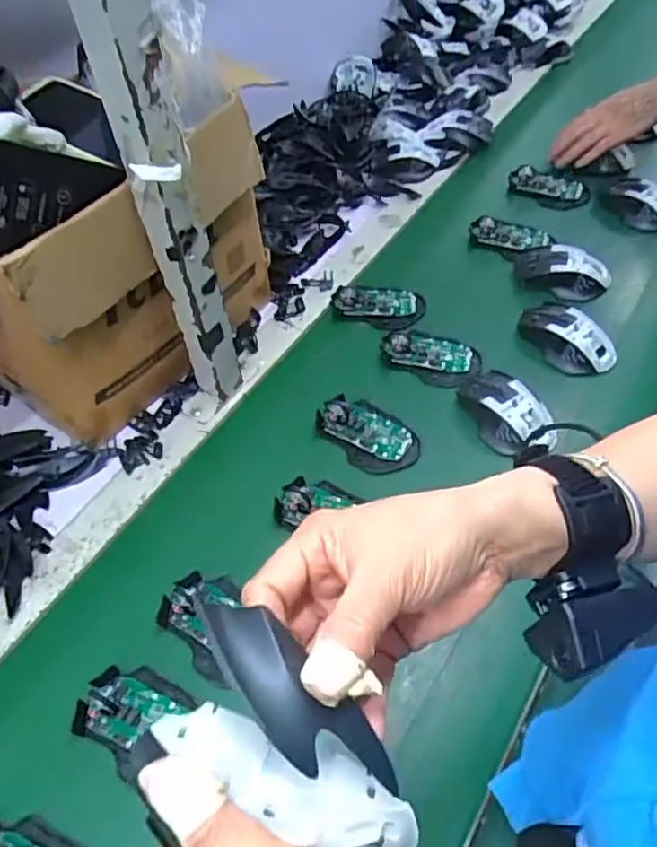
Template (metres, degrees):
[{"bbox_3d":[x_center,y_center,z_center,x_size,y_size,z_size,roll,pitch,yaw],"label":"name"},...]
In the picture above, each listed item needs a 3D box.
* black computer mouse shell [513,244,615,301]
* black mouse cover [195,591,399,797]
[{"bbox_3d":[0.290,-0.193,0.805,0.115,0.030,0.062,21,57,22],"label":"black computer mouse shell"},{"bbox_3d":[-0.014,0.103,0.244,0.097,0.017,0.031,42,63,10],"label":"black mouse cover"}]

